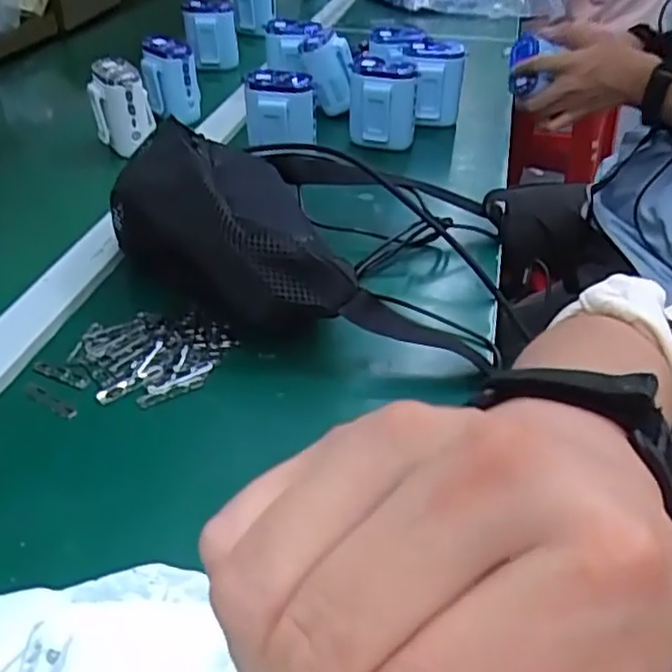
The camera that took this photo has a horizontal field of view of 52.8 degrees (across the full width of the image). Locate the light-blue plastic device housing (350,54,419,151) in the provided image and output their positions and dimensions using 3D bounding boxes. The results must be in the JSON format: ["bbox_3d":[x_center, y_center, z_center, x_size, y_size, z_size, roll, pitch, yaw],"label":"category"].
[{"bbox_3d":[0.048,-0.238,0.701,0.067,0.079,0.052,4,38,4],"label":"light-blue plastic device housing"}]

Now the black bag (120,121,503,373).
[{"bbox_3d":[-0.025,-0.081,0.505,0.262,0.079,0.200,9,38,10],"label":"black bag"}]

